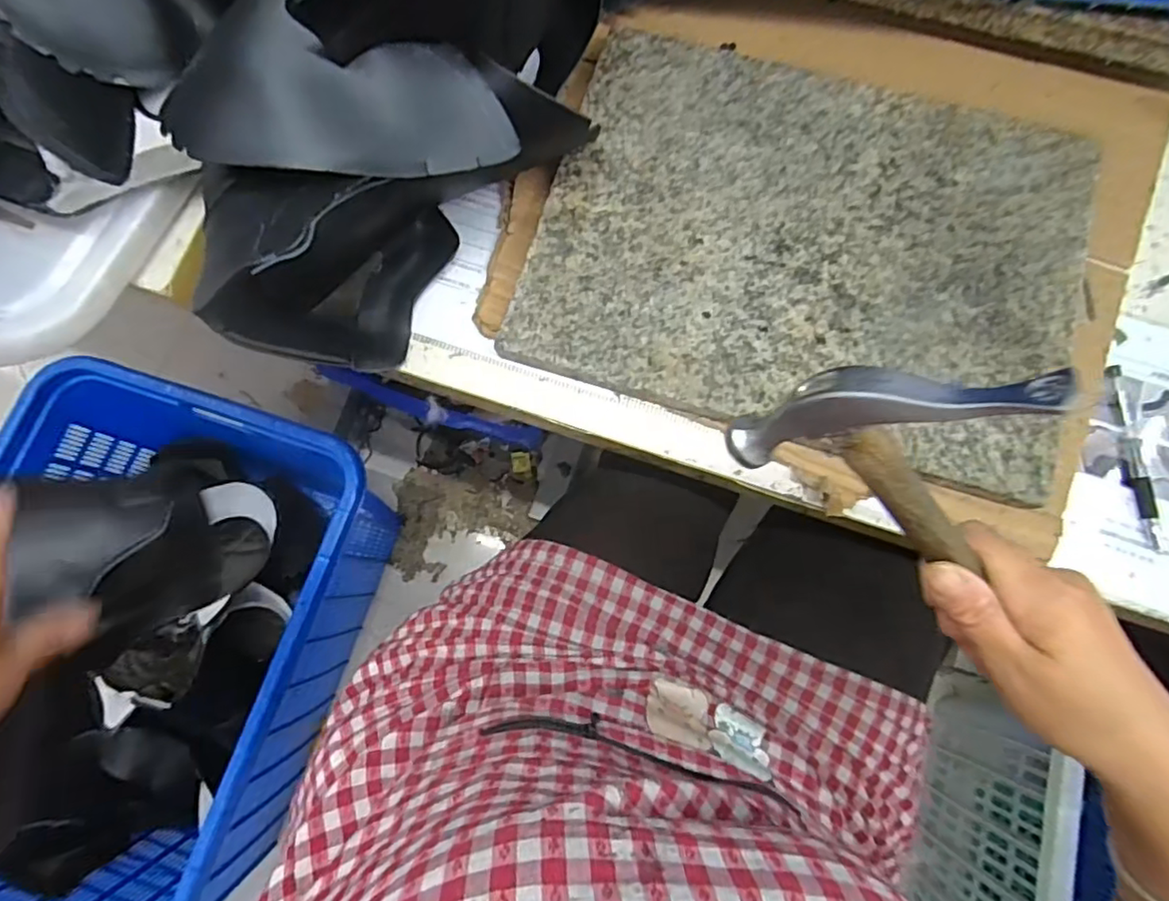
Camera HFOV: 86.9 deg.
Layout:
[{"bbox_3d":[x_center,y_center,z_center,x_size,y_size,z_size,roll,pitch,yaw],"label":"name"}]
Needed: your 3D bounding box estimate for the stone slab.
[{"bbox_3d":[0.171,-0.152,0.465,0.396,0.014,0.294,19,77,6],"label":"stone slab"}]

